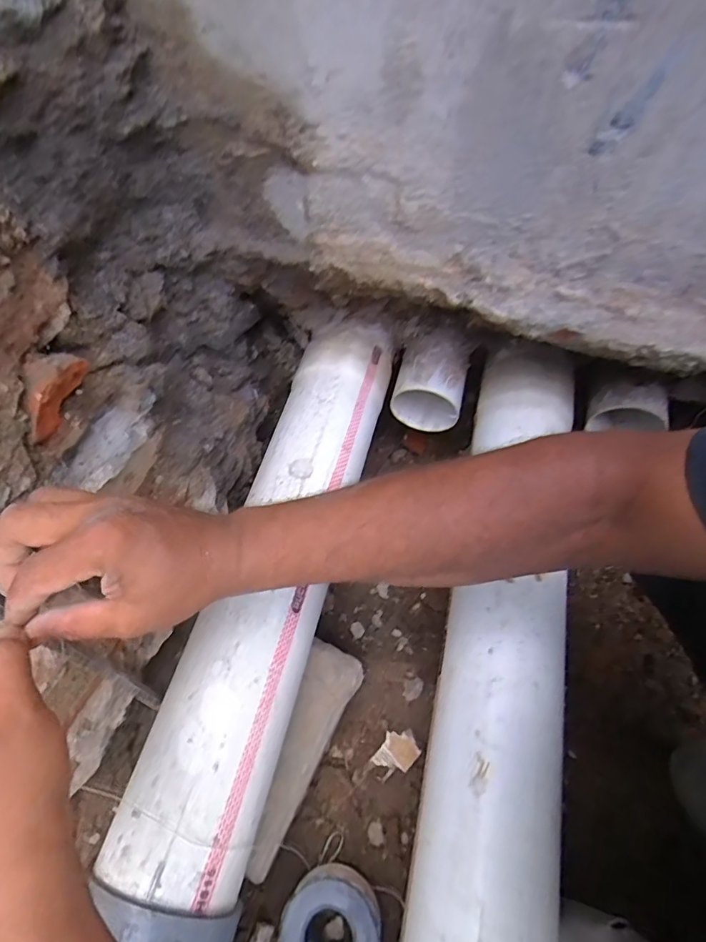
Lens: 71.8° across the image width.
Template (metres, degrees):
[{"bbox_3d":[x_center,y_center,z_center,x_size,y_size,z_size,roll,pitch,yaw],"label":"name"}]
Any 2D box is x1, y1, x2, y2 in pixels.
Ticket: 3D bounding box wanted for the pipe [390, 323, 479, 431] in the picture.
[{"bbox_3d":[0.108,-0.126,0.657,0.090,0.091,0.111,14,57,6],"label":"pipe"}]

